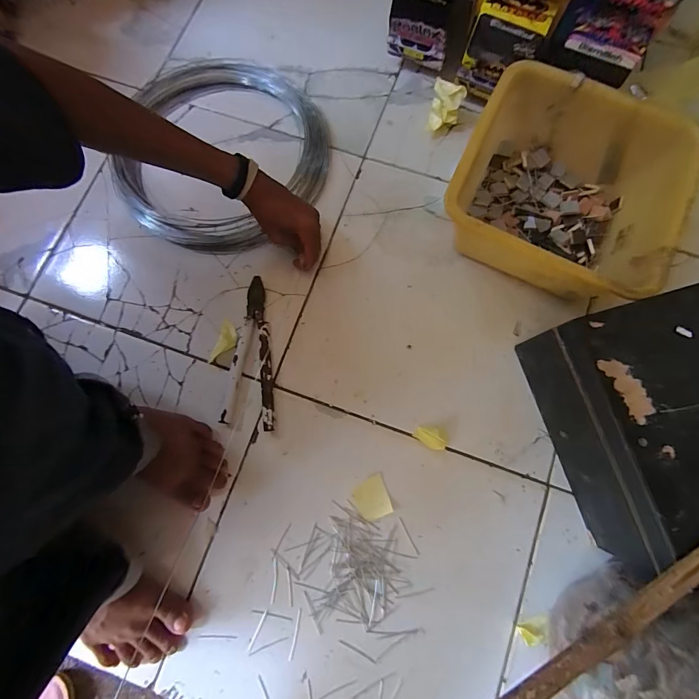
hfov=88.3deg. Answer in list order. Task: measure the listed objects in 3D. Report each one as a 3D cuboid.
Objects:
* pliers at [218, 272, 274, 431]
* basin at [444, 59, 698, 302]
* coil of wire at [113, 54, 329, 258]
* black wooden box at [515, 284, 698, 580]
[{"bbox_3d":[-0.131,0.003,0.514,0.073,0.021,0.210,6,79,2],"label":"pliers"},{"bbox_3d":[0.286,-0.206,0.498,0.280,0.127,0.250,27,81,6],"label":"basin"},{"bbox_3d":[-0.195,-0.320,0.578,0.322,0.034,0.346,0,79,1],"label":"coil of wire"},{"bbox_3d":[0.368,0.084,0.430,0.205,0.139,0.267,-14,79,-2],"label":"black wooden box"}]

